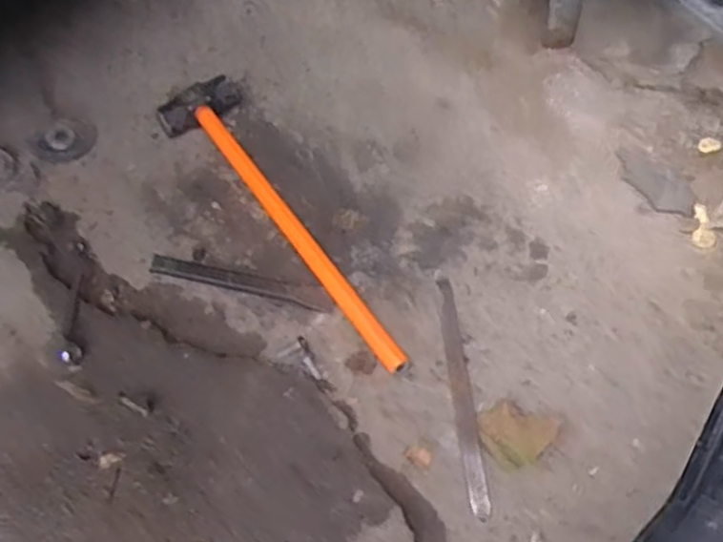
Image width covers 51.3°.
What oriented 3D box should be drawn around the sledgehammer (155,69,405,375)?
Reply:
[{"bbox_3d":[-0.076,-0.057,0.850,0.101,0.049,0.410,-35,83,-21],"label":"sledgehammer"}]

